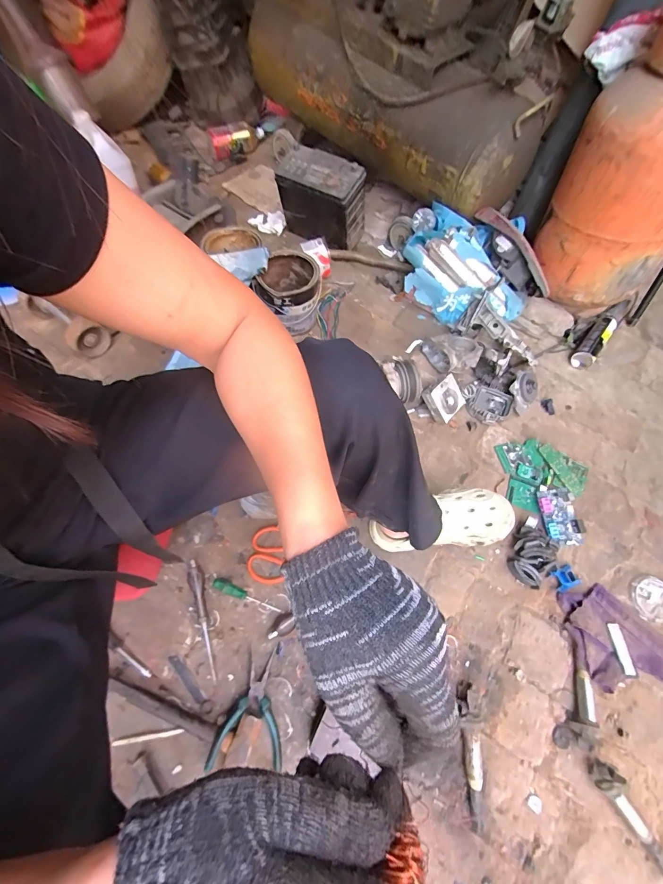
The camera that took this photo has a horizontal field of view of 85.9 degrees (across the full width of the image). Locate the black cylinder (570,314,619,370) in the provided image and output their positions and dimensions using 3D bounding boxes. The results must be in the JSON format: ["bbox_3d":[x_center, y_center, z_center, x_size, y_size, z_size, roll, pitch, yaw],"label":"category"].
[{"bbox_3d":[0.708,-0.276,0.957,0.056,0.051,0.211,34,69,15],"label":"black cylinder"}]

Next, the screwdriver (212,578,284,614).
[{"bbox_3d":[-0.162,0.301,0.691,0.146,0.014,0.022,21,63,8],"label":"screwdriver"}]

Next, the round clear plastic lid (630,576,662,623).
[{"bbox_3d":[0.632,0.308,0.696,0.086,0.005,0.080,1,62,-2],"label":"round clear plastic lid"}]

